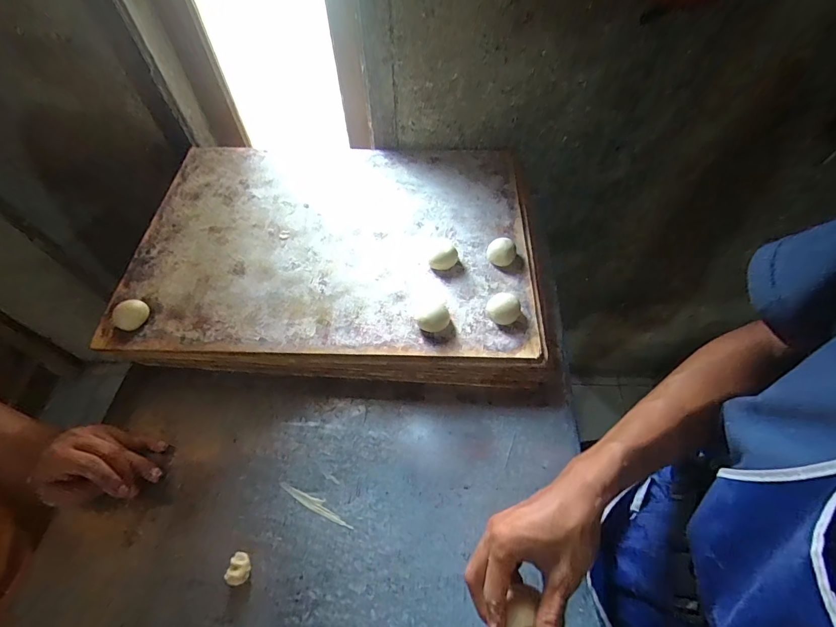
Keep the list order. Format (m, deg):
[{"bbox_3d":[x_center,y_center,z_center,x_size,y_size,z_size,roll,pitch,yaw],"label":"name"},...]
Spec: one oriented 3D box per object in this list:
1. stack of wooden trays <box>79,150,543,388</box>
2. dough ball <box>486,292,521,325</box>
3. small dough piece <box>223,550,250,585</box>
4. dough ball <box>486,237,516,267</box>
[{"bbox_3d":[-0.124,-0.116,0.620,0.612,0.056,0.437,2,61,2],"label":"stack of wooden trays"},{"bbox_3d":[0.114,-0.007,0.522,0.042,0.030,0.041,0,57,1],"label":"dough ball"},{"bbox_3d":[-0.192,0.273,0.419,0.023,0.013,0.027,13,61,8],"label":"small dough piece"},{"bbox_3d":[0.120,-0.089,0.565,0.037,0.027,0.036,0,57,1],"label":"dough ball"}]

